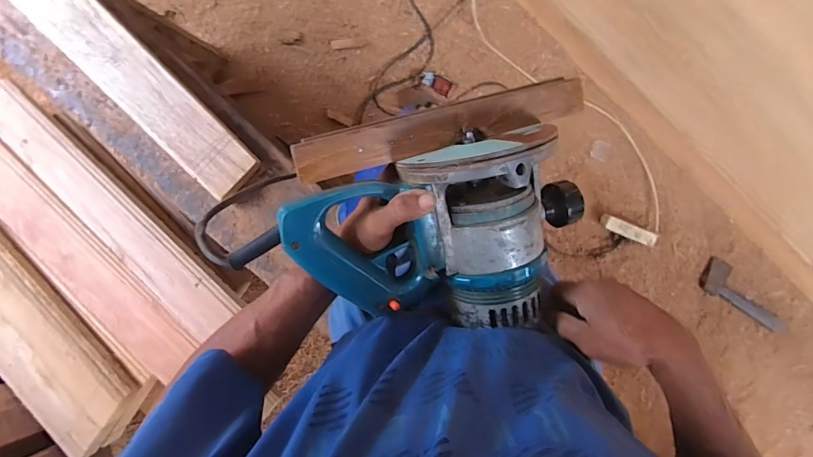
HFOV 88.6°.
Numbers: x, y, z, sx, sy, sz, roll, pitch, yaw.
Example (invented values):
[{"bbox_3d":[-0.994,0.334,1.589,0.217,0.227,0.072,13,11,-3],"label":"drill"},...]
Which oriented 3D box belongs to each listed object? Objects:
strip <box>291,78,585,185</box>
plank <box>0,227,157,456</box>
[{"bbox_3d":[0.039,-0.097,0.399,0.292,0.012,0.040,-16,108,-12],"label":"strip"},{"bbox_3d":[-0.701,0.191,0.759,0.531,0.031,0.222,41,96,5],"label":"plank"}]

